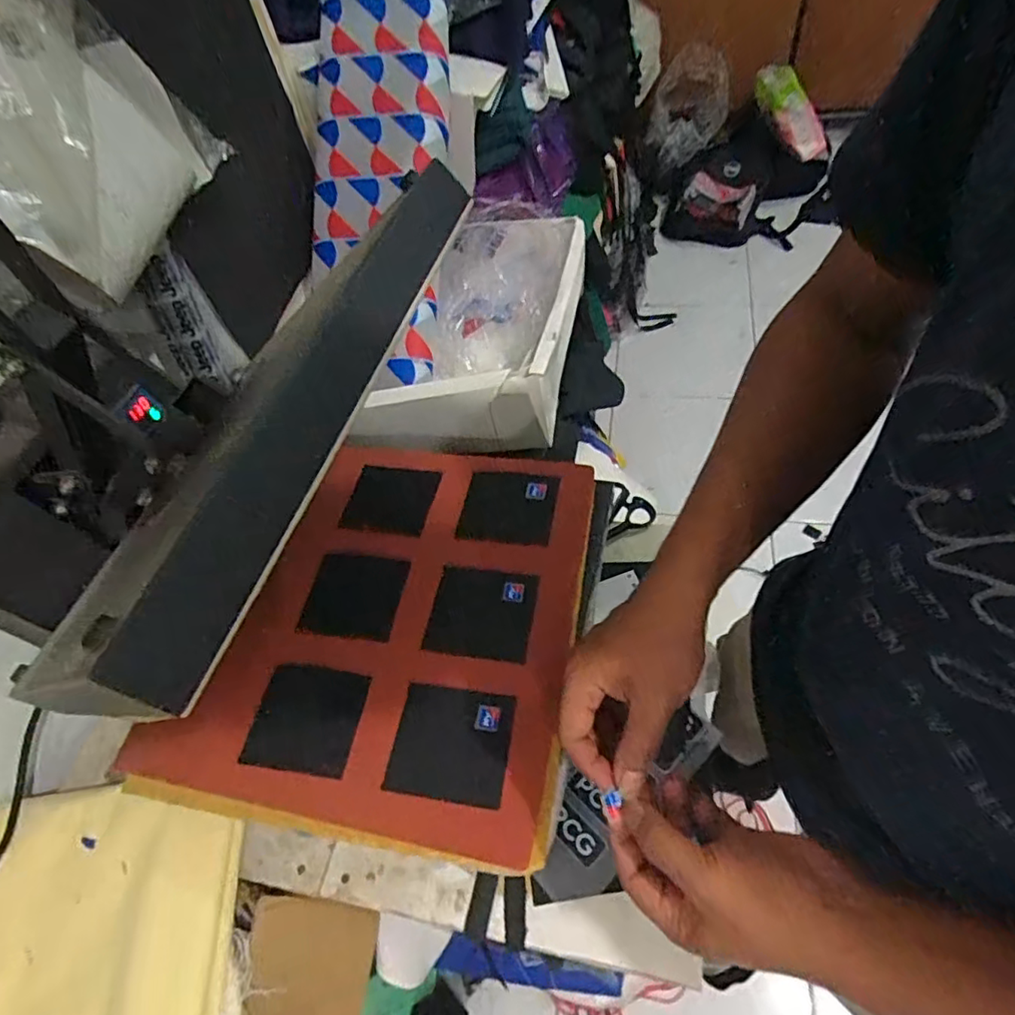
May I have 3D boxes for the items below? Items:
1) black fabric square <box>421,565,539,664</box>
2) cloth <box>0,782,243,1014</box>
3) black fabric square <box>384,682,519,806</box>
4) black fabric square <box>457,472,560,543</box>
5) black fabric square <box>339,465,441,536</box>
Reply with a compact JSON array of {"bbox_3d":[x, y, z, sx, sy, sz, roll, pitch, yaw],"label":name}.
[{"bbox_3d":[-0.025,0.099,0.565,0.096,0.004,0.092,5,56,10],"label":"black fabric square"},{"bbox_3d":[-0.397,0.395,0.544,0.287,0.064,0.239,-8,56,3],"label":"cloth"},{"bbox_3d":[-0.048,0.199,0.498,0.096,0.004,0.089,4,59,12],"label":"black fabric square"},{"bbox_3d":[0.002,-0.001,0.635,0.098,0.005,0.086,8,65,13],"label":"black fabric square"},{"bbox_3d":[-0.130,-0.009,0.657,0.091,0.007,0.085,8,63,3],"label":"black fabric square"}]

